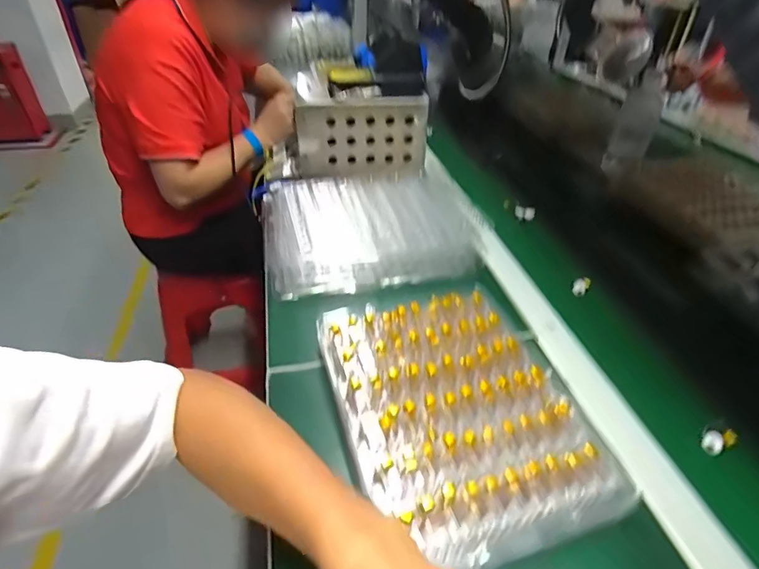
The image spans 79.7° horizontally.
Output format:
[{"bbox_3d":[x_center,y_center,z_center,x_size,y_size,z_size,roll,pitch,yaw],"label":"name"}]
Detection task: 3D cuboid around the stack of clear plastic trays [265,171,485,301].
[{"bbox_3d":[-0.019,-0.087,0.625,0.262,0.079,0.199,-7,39,-9],"label":"stack of clear plastic trays"}]

